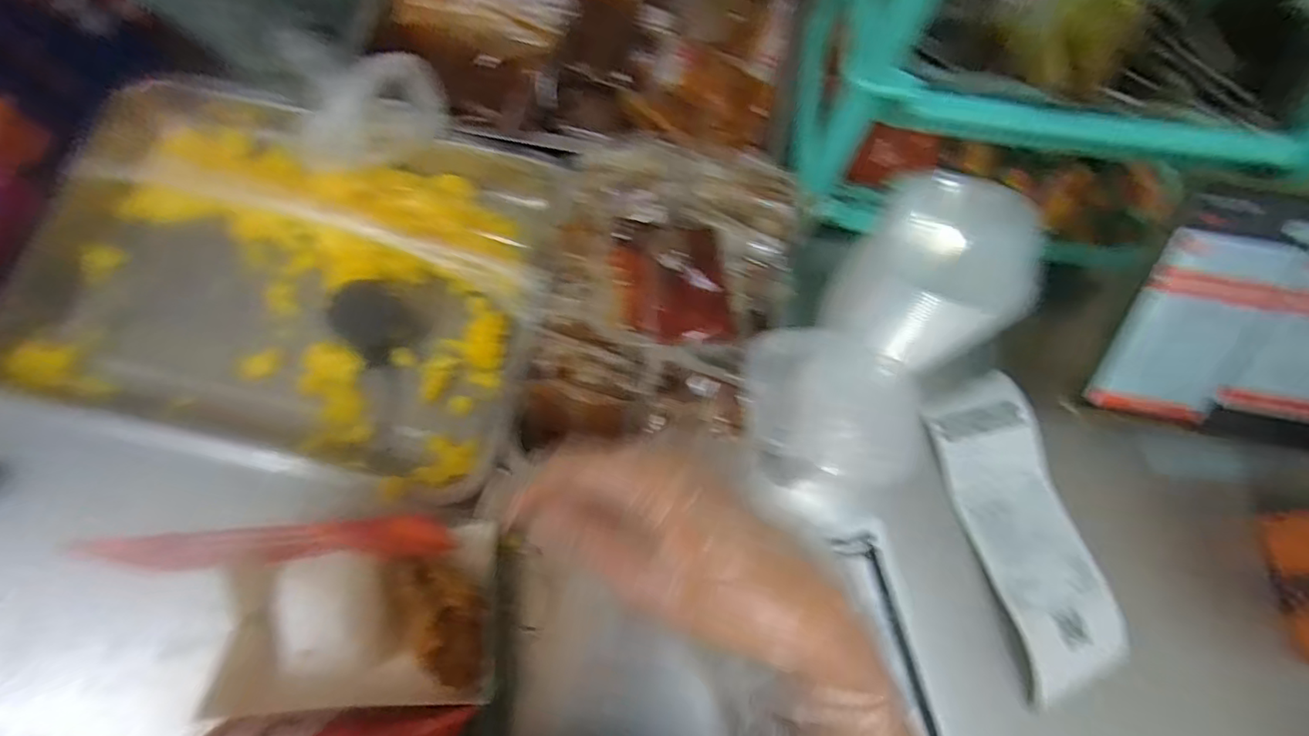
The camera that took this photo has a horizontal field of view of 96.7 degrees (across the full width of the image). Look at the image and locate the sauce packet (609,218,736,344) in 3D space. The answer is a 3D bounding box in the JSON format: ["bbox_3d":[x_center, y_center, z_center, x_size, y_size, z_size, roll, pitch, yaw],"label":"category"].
[{"bbox_3d":[0.010,-0.062,0.419,0.081,0.012,0.092,-3,74,-2],"label":"sauce packet"}]

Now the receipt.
[{"bbox_3d":[0.276,0.116,0.437,0.079,0.027,0.216,-12,74,-5],"label":"receipt"}]

